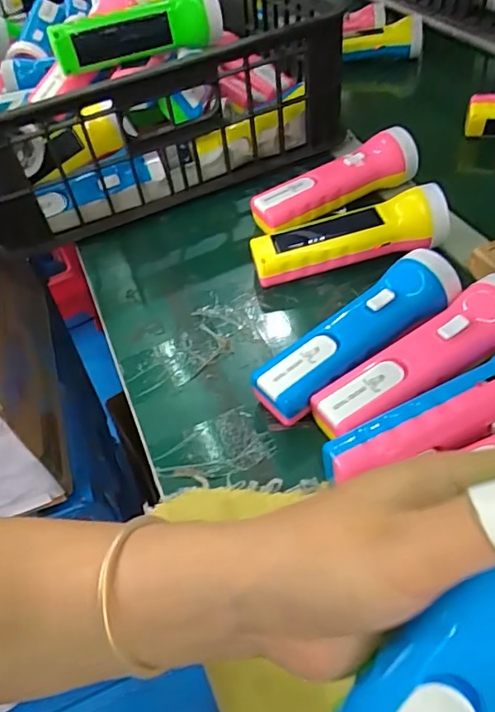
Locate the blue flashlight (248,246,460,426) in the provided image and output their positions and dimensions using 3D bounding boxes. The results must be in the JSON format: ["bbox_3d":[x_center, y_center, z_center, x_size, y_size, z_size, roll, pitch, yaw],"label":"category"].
[{"bbox_3d":[0.075,-0.013,0.388,0.164,0.048,0.050,-35,73,-14],"label":"blue flashlight"}]

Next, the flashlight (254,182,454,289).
[{"bbox_3d":[0.085,-0.098,0.459,0.161,0.058,0.047,-7,47,-1],"label":"flashlight"}]

